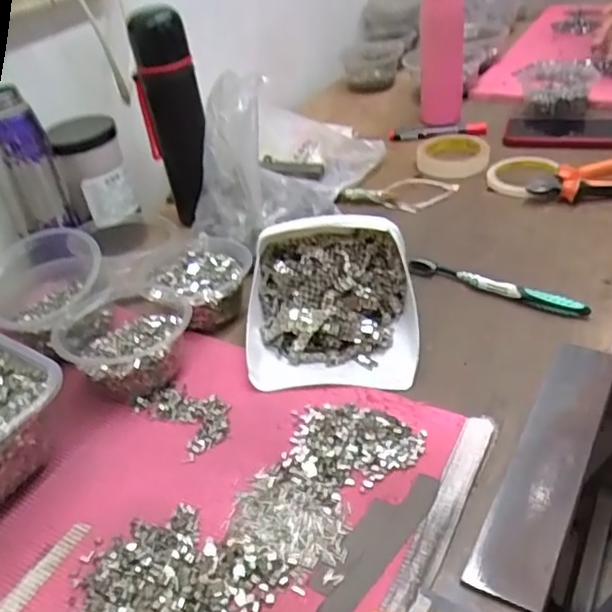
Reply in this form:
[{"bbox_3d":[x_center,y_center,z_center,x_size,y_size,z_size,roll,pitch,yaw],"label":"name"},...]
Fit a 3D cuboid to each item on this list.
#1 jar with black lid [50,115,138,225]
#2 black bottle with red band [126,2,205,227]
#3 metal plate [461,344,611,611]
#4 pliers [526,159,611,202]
[{"bbox_3d":[-0.249,-0.160,0.735,0.074,0.096,0.089,-18,37,-12],"label":"jar with black lid"},{"bbox_3d":[-0.157,-0.221,0.742,0.071,0.233,0.051,-12,38,-6],"label":"black bottle with red band"},{"bbox_3d":[0.183,0.108,0.461,0.048,0.008,0.243,23,46,23],"label":"metal plate"},{"bbox_3d":[0.342,-0.153,0.745,0.140,0.031,0.057,-10,37,-3],"label":"pliers"}]

